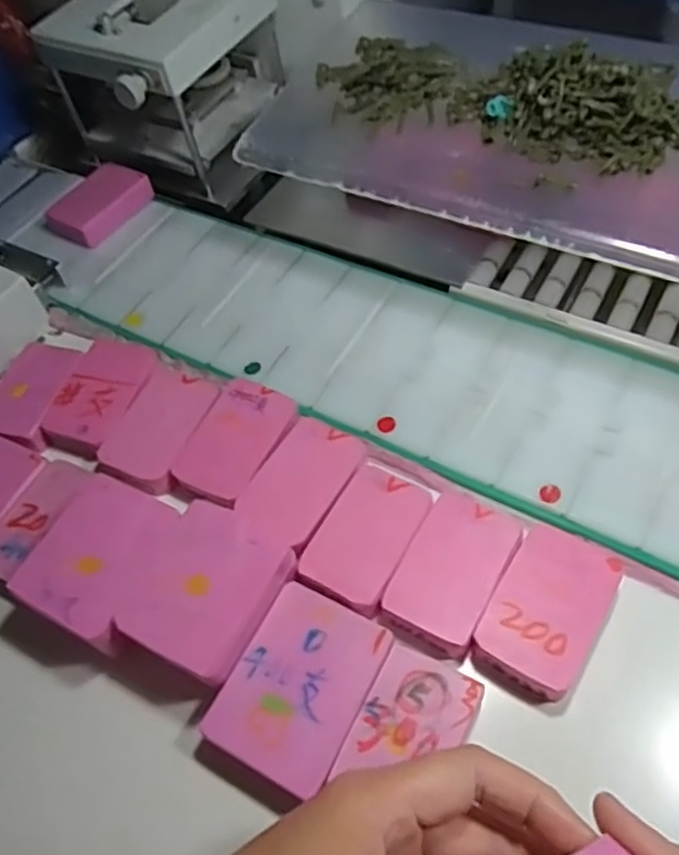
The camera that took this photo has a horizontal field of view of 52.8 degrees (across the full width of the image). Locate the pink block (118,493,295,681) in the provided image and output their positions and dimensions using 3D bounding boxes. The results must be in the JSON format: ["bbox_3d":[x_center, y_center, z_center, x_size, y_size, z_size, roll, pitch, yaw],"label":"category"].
[{"bbox_3d":[-0.061,0.076,0.319,0.056,0.021,0.070,21,58,19],"label":"pink block"}]

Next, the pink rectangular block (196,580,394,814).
[{"bbox_3d":[-0.019,0.121,0.308,0.058,0.022,0.084,22,58,20],"label":"pink rectangular block"}]

